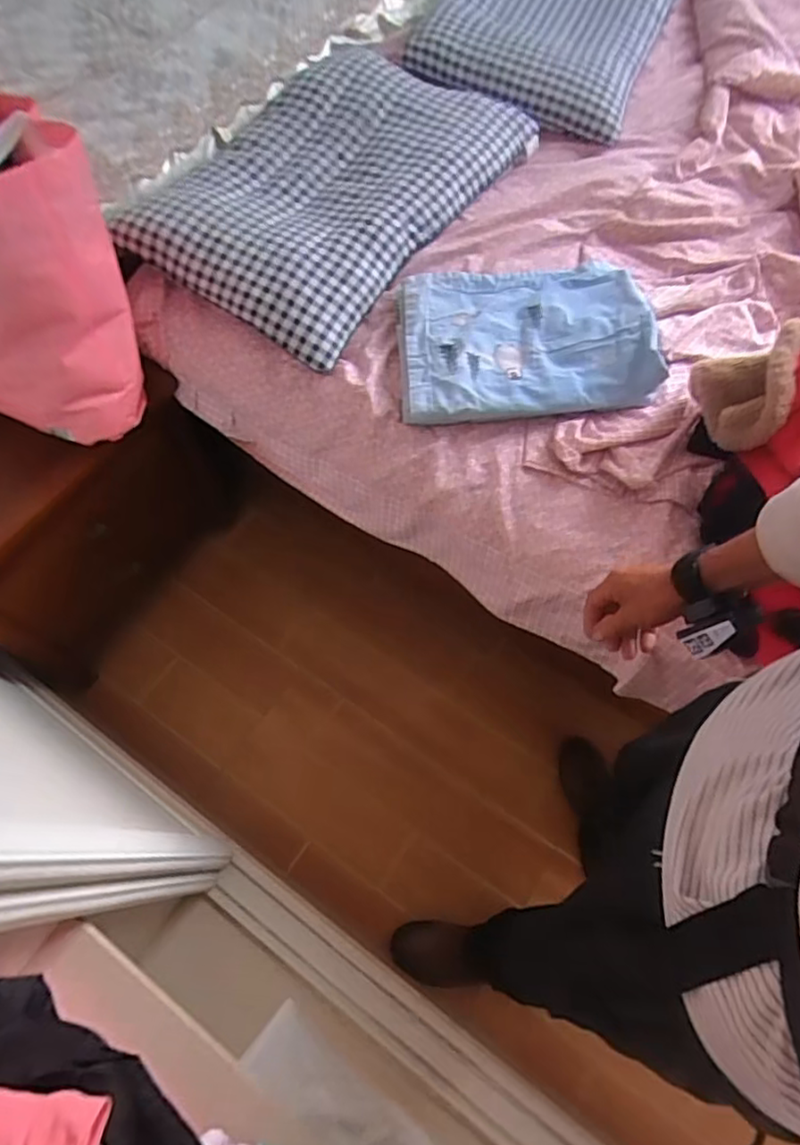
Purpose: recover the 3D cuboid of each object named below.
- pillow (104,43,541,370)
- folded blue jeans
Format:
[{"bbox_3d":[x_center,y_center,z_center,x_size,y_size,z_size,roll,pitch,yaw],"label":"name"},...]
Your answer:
[{"bbox_3d":[-0.094,-0.612,0.983,0.366,0.070,0.616,38,73,1],"label":"pillow"},{"bbox_3d":[0.181,-0.349,0.928,0.361,0.055,0.264,-3,65,0],"label":"folded blue jeans"}]

